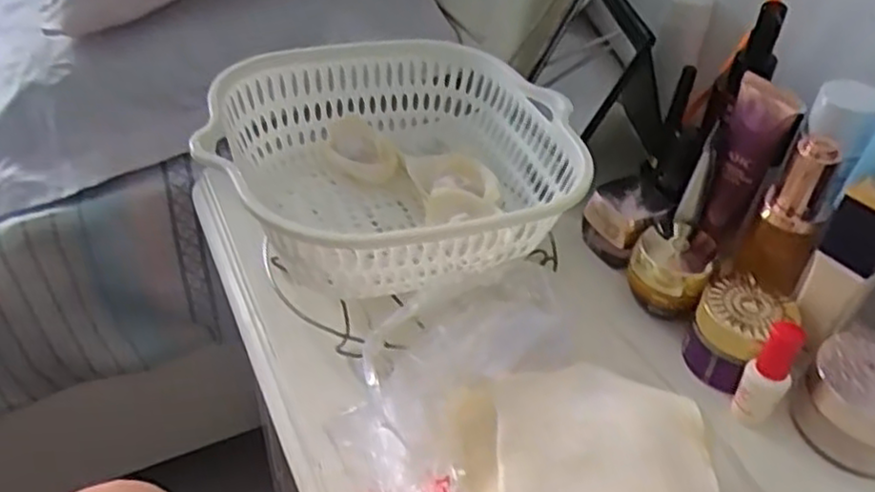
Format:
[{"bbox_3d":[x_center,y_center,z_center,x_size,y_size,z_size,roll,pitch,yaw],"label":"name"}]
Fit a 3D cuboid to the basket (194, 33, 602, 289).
[{"bbox_3d":[-0.027,-0.052,0.467,0.210,0.087,0.220,3,42,-2],"label":"basket"}]

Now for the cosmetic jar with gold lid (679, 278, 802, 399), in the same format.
[{"bbox_3d":[0.175,0.049,0.430,0.055,0.045,0.047,-27,51,-31],"label":"cosmetic jar with gold lid"}]

